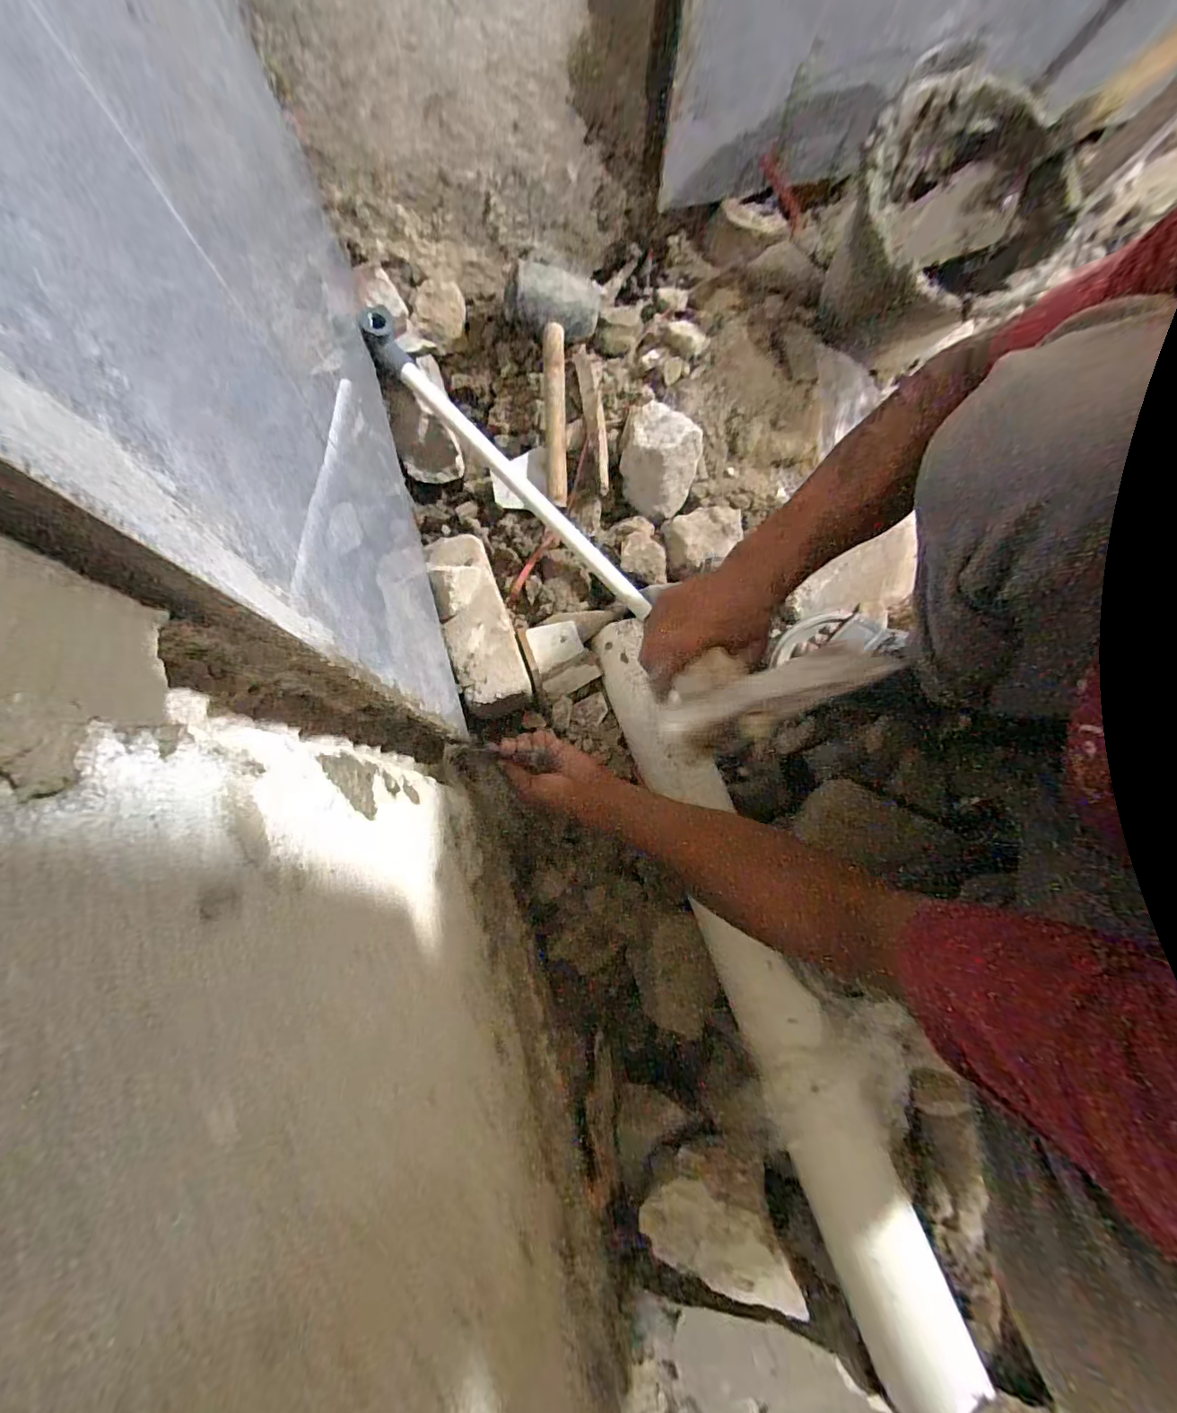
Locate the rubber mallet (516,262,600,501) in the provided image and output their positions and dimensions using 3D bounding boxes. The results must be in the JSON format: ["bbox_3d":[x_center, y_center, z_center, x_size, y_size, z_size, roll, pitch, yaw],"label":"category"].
[{"bbox_3d":[-0.041,-0.406,0.639,0.106,0.065,0.299,1,94,-1],"label":"rubber mallet"}]

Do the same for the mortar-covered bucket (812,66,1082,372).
[{"bbox_3d":[0.384,-0.514,0.570,0.201,0.168,0.232,39,82,6],"label":"mortar-covered bucket"}]

